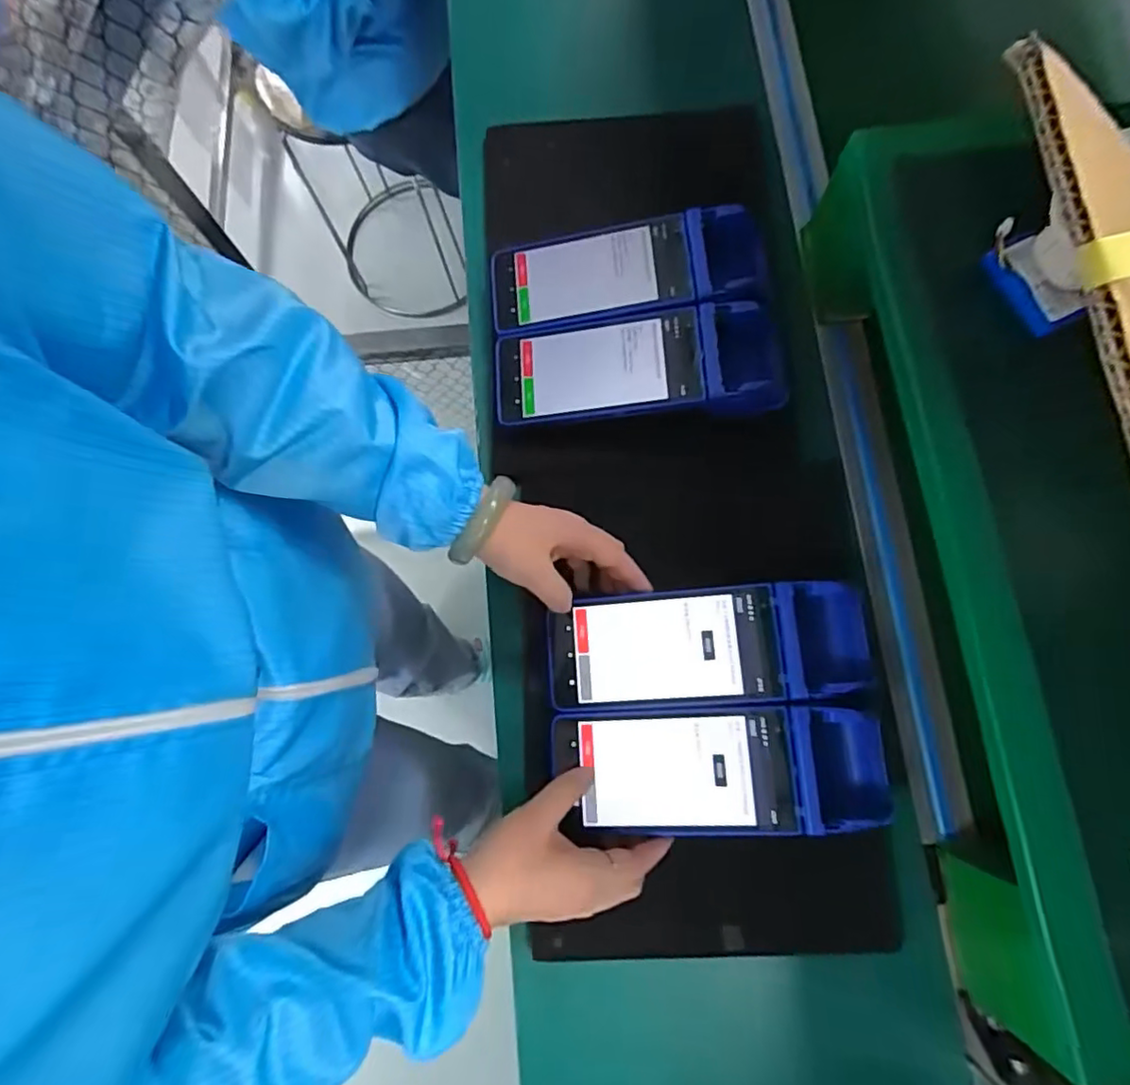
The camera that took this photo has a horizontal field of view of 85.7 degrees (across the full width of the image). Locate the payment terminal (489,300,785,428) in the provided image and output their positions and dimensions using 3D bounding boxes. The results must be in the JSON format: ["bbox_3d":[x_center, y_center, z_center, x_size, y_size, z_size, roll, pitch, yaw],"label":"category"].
[{"bbox_3d":[0.056,-0.137,0.480,0.223,0.059,0.086,-1,79,1],"label":"payment terminal"}]

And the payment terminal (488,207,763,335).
[{"bbox_3d":[0.048,-0.219,0.496,0.221,0.048,0.088,-3,79,1],"label":"payment terminal"}]

